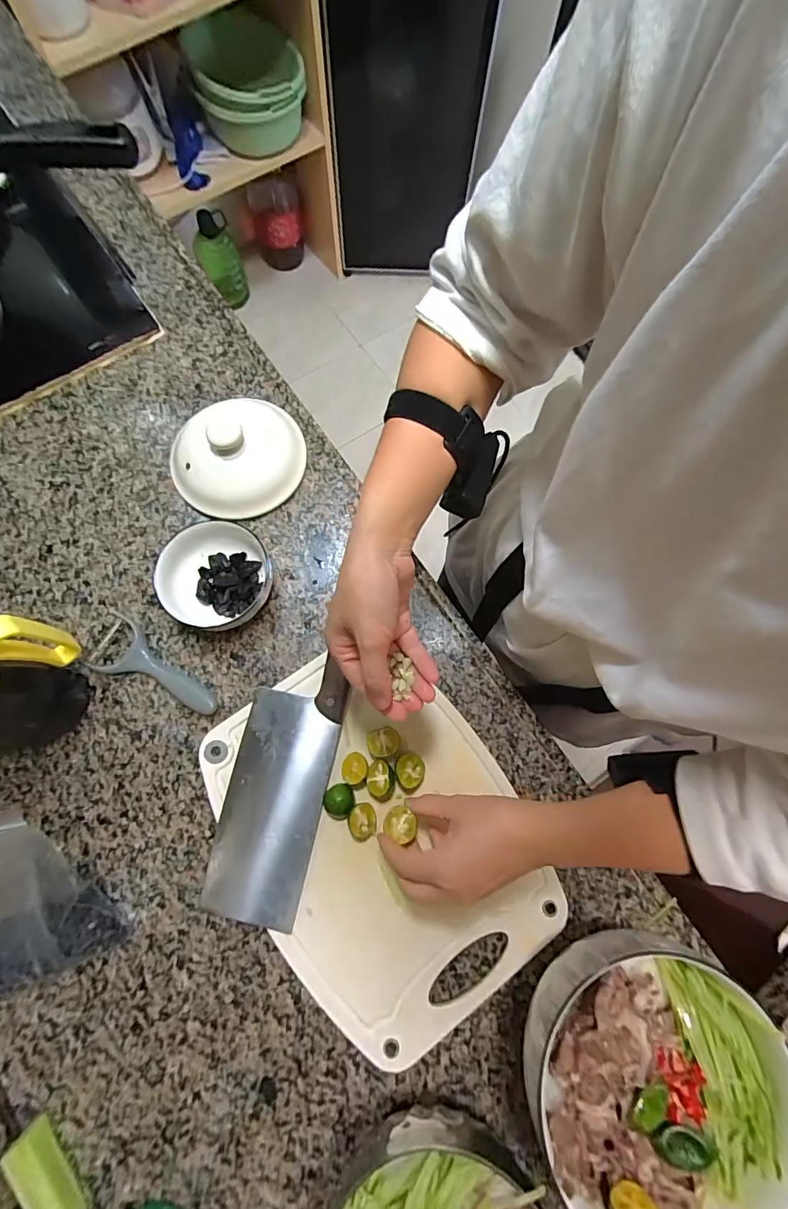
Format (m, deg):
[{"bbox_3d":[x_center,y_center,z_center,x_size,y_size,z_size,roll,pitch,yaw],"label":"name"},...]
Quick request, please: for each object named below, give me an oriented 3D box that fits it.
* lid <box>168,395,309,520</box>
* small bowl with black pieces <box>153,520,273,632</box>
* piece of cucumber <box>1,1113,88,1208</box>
[{"bbox_3d":[-0.181,-0.179,0.515,0.148,0.063,0.141,0,75,-2],"label":"lid"},{"bbox_3d":[-0.191,-0.027,0.477,0.111,0.056,0.099,-15,76,-6],"label":"small bowl with black pieces"},{"bbox_3d":[-0.276,0.464,0.361,0.025,0.025,0.084,-39,80,-11],"label":"piece of cucumber"}]

